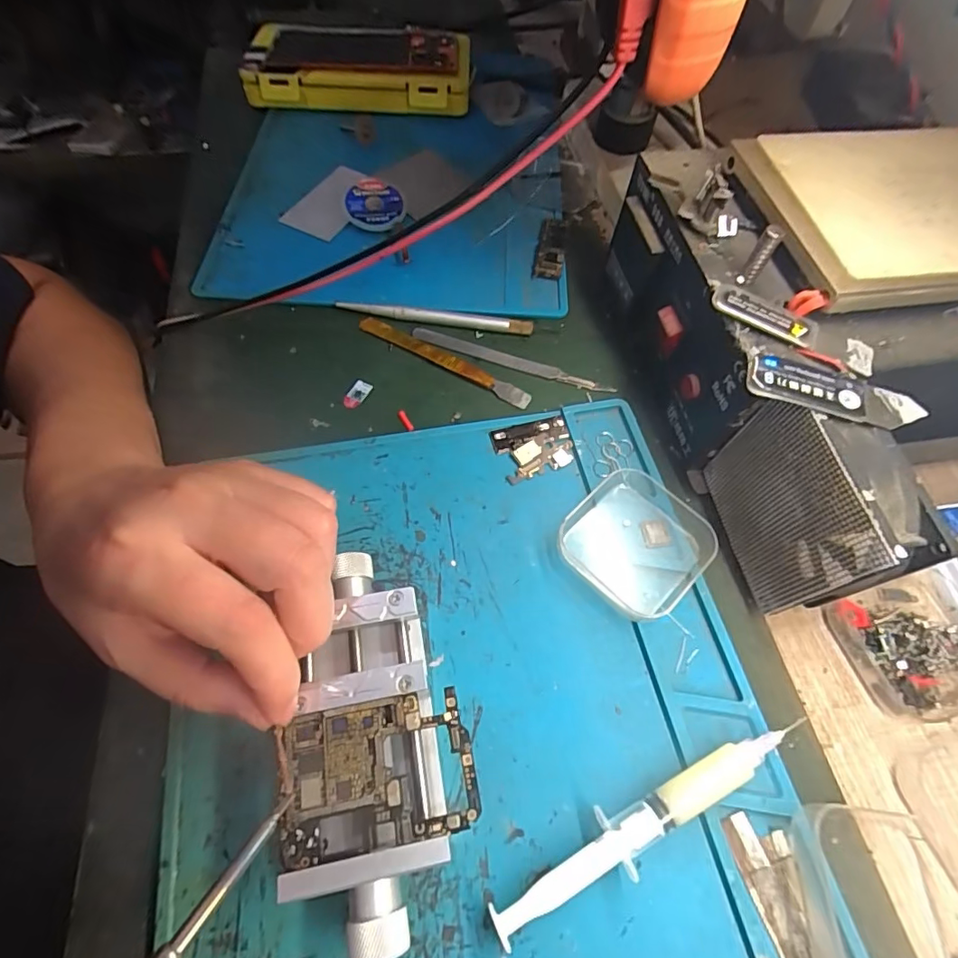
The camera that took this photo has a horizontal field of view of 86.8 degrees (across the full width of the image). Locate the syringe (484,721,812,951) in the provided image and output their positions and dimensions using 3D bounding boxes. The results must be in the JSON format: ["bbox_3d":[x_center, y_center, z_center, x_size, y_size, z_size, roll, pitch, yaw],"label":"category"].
[{"bbox_3d":[0.065,0.132,0.197,0.134,0.016,0.018,-26,65,-15],"label":"syringe"}]

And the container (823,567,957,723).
[{"bbox_3d":[0.208,0.077,0.235,0.063,0.019,0.061,-13,62,-9],"label":"container"}]

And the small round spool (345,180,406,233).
[{"bbox_3d":[-0.075,-0.198,0.368,0.041,0.009,0.041,1,79,-5],"label":"small round spool"}]

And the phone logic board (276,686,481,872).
[{"bbox_3d":[-0.037,0.105,0.182,0.067,0.004,0.047,-8,61,-6],"label":"phone logic board"}]

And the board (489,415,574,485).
[{"bbox_3d":[0.032,-0.017,0.284,0.044,0.004,0.033,-13,62,-8],"label":"board"}]

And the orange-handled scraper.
[{"bbox_3d":[-0.022,-0.075,0.314,0.119,0.004,0.011,28,64,13],"label":"orange-handled scraper"}]

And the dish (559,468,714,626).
[{"bbox_3d":[0.079,0.030,0.253,0.070,0.016,0.063,-39,69,-21],"label":"dish"}]

